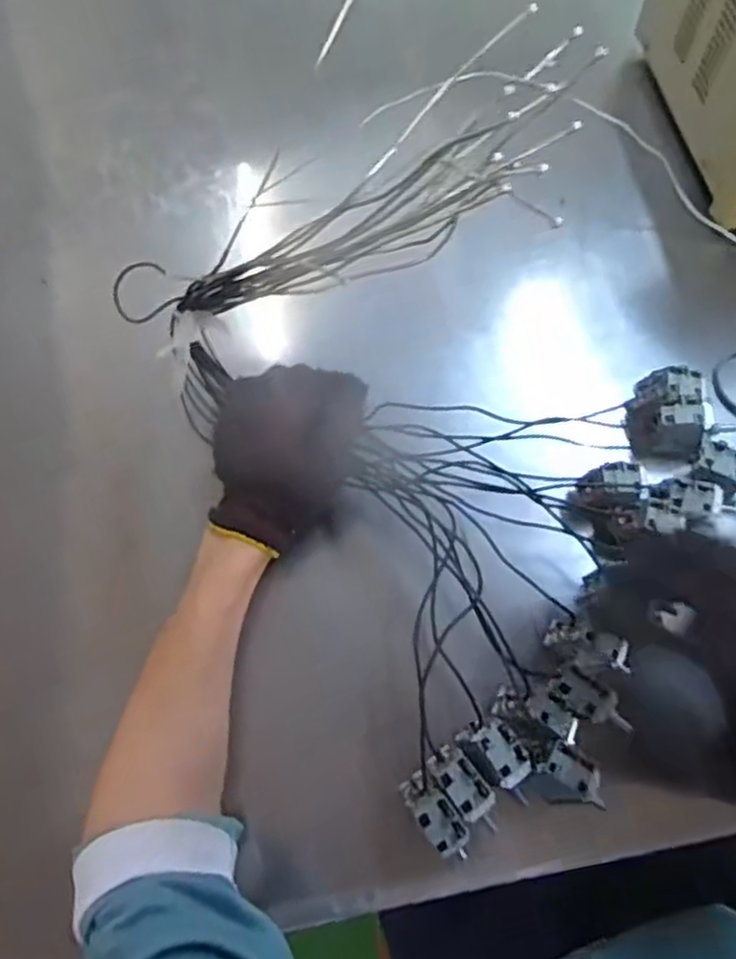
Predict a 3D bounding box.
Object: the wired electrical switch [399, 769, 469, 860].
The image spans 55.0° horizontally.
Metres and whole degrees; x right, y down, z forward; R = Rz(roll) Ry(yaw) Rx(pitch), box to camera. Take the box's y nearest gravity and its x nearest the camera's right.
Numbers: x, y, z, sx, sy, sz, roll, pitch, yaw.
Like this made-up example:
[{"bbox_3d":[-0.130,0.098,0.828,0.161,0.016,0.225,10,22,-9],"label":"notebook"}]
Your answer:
[{"bbox_3d":[0.044,0.211,0.442,0.022,0.033,0.057,-34,72,-11],"label":"wired electrical switch"}]

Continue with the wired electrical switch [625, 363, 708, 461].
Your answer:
[{"bbox_3d":[0.228,-0.048,0.546,0.041,0.052,0.063,1,70,2],"label":"wired electrical switch"}]

